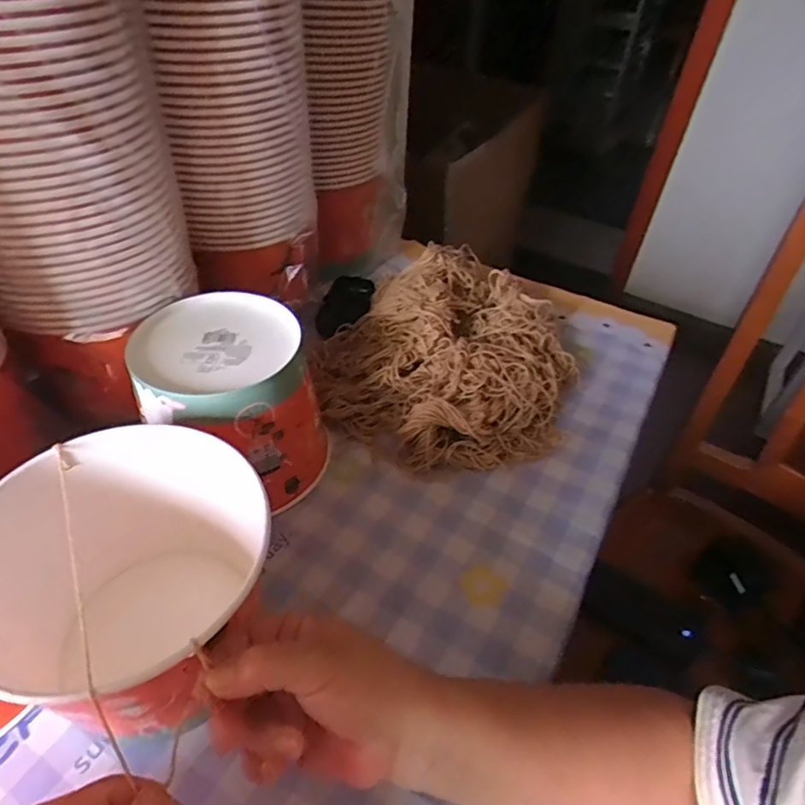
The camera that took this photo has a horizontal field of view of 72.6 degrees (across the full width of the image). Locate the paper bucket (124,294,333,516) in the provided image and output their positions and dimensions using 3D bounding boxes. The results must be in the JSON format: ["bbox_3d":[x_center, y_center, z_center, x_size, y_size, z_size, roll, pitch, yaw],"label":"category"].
[{"bbox_3d":[-0.142,0.006,0.466,0.129,0.137,0.129,2,44,-2],"label":"paper bucket"}]

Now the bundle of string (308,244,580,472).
[{"bbox_3d":[0.059,-0.062,0.593,0.257,0.075,0.301,23,47,18],"label":"bundle of string"}]

